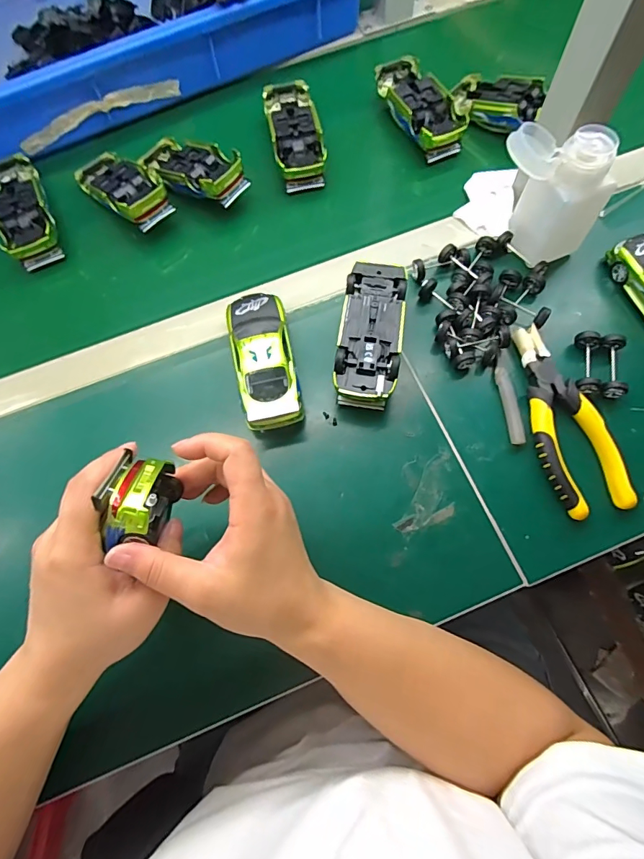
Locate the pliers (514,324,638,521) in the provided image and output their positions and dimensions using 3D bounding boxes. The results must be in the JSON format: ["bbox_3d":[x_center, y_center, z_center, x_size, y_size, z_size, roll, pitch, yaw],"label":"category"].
[{"bbox_3d":[0.196,-0.011,0.365,0.057,0.016,0.162,-16,70,-4],"label":"pliers"}]

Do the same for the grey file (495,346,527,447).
[{"bbox_3d":[0.160,-0.028,0.379,0.015,0.007,0.085,-3,70,1],"label":"grey file"}]

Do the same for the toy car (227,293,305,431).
[{"bbox_3d":[-0.050,-0.063,0.383,0.054,0.035,0.126,-13,71,-1],"label":"toy car"}]

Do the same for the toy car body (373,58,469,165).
[{"bbox_3d":[0.106,-0.356,0.488,0.056,0.033,0.133,-23,71,-6],"label":"toy car body"}]

